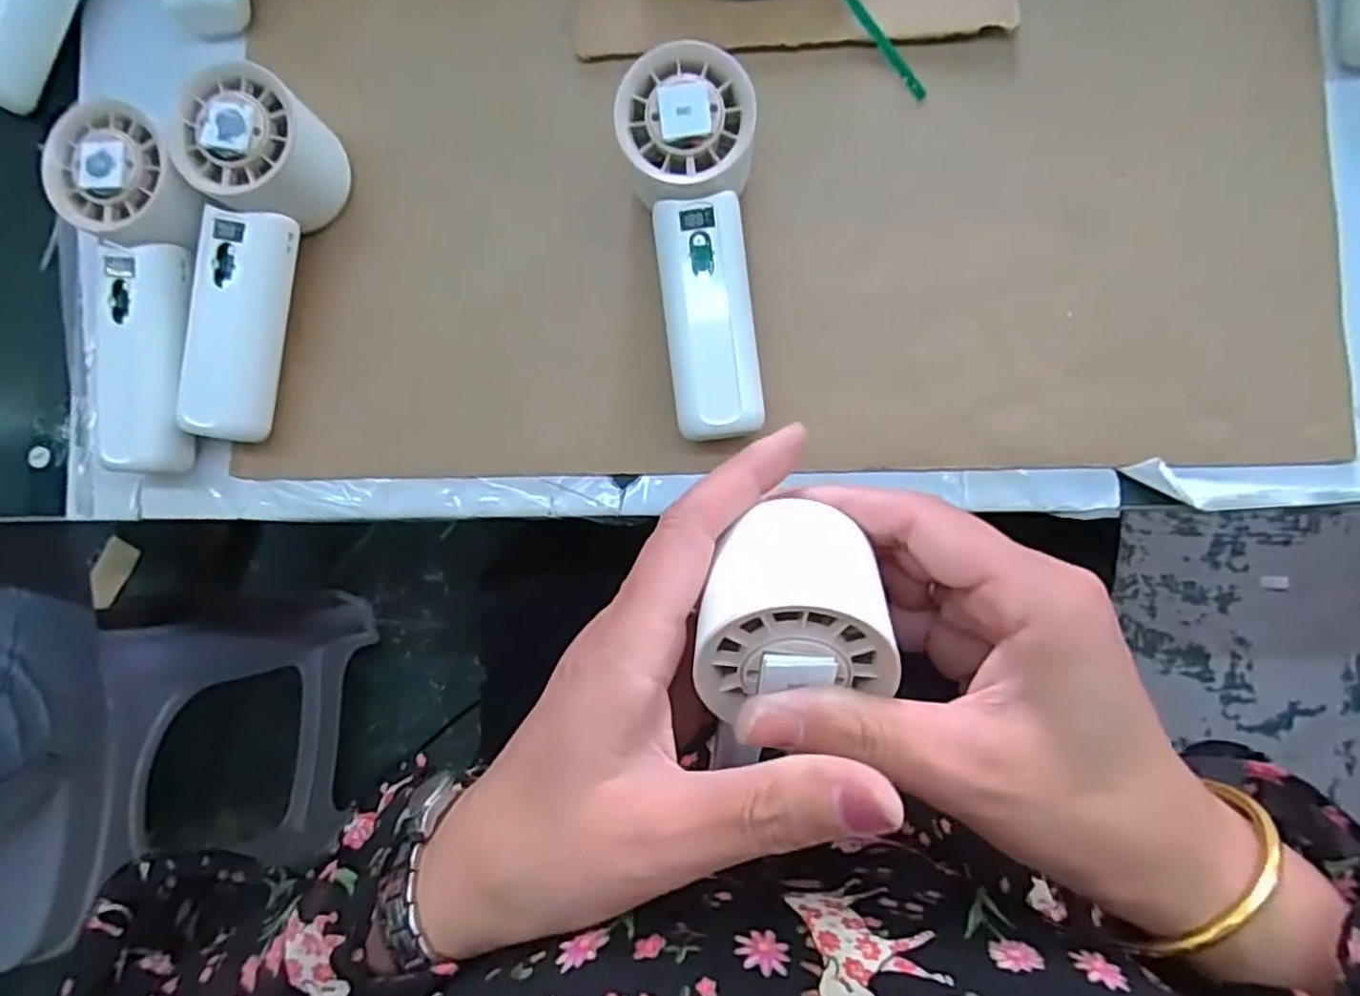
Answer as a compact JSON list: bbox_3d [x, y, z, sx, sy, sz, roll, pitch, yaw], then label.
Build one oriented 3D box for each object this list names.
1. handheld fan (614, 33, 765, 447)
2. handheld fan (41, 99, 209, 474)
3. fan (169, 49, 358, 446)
[{"bbox_3d":[0.007,-0.104,0.318,0.053,0.055,0.155,-2,86,4],"label":"handheld fan"},{"bbox_3d":[-0.237,-0.091,0.337,0.063,0.055,0.154,-8,86,4],"label":"handheld fan"},{"bbox_3d":[-0.200,-0.106,0.334,0.054,0.055,0.156,15,87,5],"label":"fan"}]

